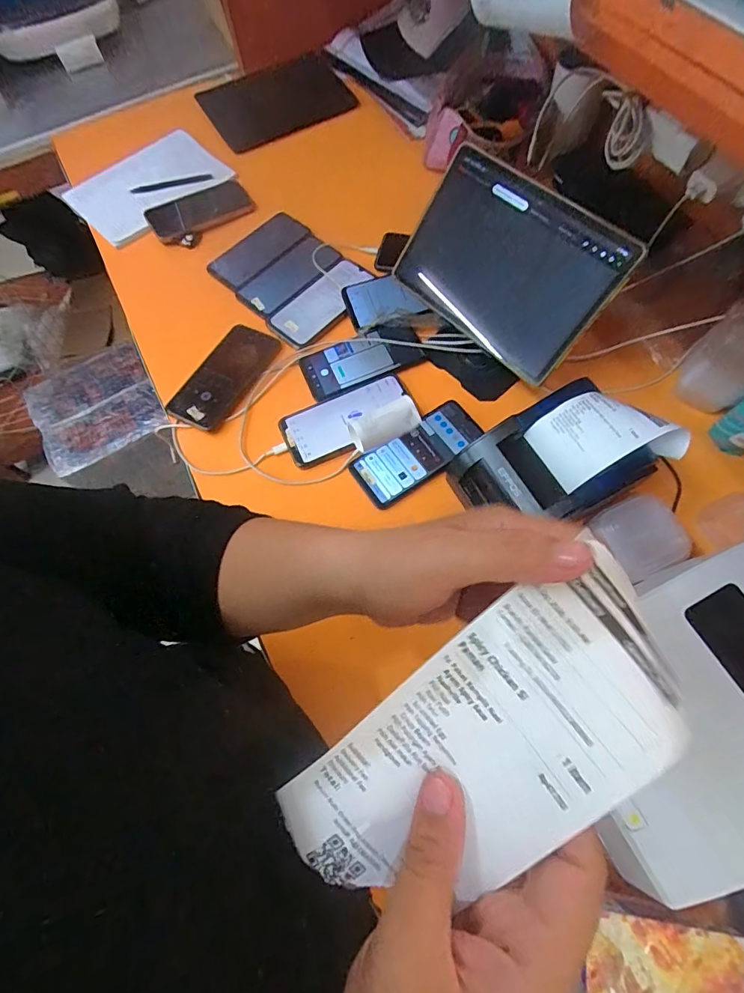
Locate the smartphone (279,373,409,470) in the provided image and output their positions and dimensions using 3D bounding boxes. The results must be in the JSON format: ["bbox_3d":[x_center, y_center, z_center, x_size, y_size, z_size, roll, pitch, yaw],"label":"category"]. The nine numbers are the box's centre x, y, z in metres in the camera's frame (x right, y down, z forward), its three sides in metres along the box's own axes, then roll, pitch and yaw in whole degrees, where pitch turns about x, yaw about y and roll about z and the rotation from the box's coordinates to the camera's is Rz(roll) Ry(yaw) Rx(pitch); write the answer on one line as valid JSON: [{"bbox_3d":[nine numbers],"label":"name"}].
[{"bbox_3d":[-0.032,-0.099,0.599,0.169,0.015,0.089,-20,68,-5],"label":"smartphone"}]

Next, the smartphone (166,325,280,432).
[{"bbox_3d":[-0.202,-0.167,0.642,0.084,0.016,0.177,28,70,6],"label":"smartphone"}]

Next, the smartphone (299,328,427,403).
[{"bbox_3d":[-0.013,-0.189,0.637,0.162,0.014,0.077,-24,80,-5],"label":"smartphone"}]

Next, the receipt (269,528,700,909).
[{"bbox_3d":[0.042,0.100,0.182,0.168,0.017,0.078,-36,69,6],"label":"receipt"}]

